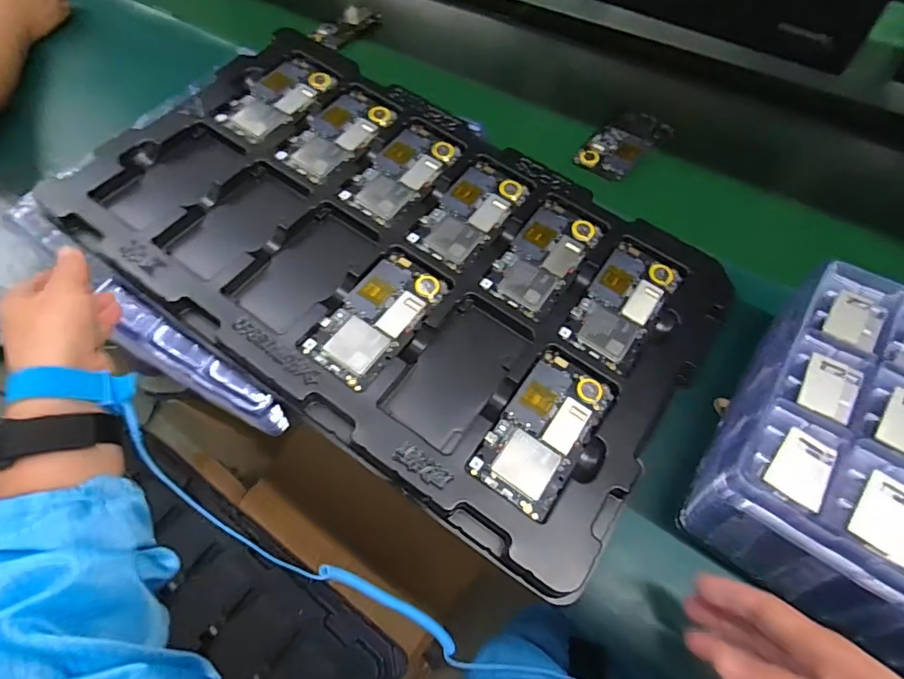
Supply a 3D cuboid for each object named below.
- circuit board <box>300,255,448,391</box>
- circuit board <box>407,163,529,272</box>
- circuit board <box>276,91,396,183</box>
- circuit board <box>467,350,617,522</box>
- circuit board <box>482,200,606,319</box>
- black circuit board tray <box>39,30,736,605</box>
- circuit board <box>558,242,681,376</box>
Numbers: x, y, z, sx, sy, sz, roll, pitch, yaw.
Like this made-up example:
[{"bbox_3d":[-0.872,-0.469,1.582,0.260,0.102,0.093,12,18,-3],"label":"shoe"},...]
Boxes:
[{"bbox_3d":[-0.065,-0.020,0.425,0.063,0.009,0.125,29,63,19],"label":"circuit board"},{"bbox_3d":[0.016,-0.124,0.482,0.064,0.010,0.124,31,64,19],"label":"circuit board"},{"bbox_3d":[-0.120,-0.213,0.519,0.068,0.004,0.122,34,68,10],"label":"circuit board"},{"bbox_3d":[0.074,0.069,0.394,0.068,0.009,0.129,30,63,19],"label":"circuit board"},{"bbox_3d":[0.085,-0.079,0.466,0.066,0.013,0.126,33,64,20],"label":"circuit board"},{"bbox_3d":[-0.047,-0.084,0.463,0.551,0.028,0.337,34,66,11],"label":"black circuit board tray"},{"bbox_3d":[0.155,-0.031,0.453,0.066,0.004,0.126,34,70,12],"label":"circuit board"}]

